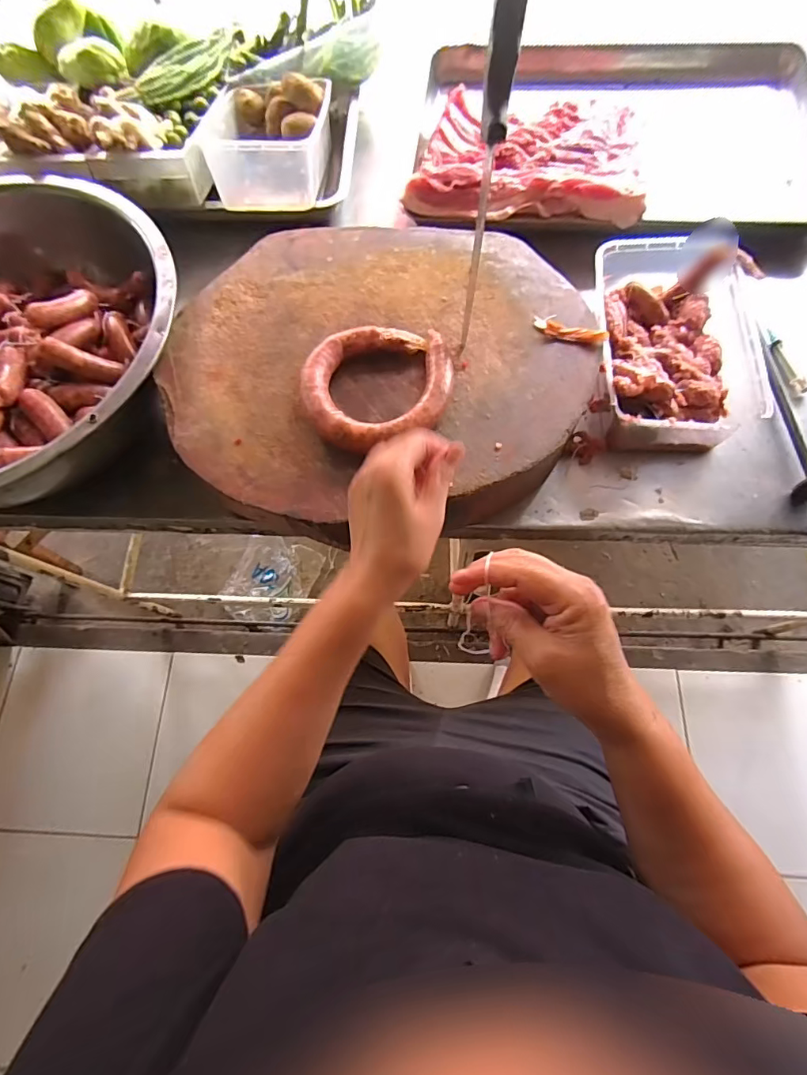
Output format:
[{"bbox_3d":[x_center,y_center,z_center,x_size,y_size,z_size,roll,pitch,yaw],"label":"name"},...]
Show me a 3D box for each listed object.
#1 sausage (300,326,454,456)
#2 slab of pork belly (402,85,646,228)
[{"bbox_3d":[-0.024,-0.155,0.479,0.150,0.027,0.134,-21,72,-5],"label":"sausage"},{"bbox_3d":[0.168,-0.530,0.658,0.299,0.041,0.239,8,72,5],"label":"slab of pork belly"}]

